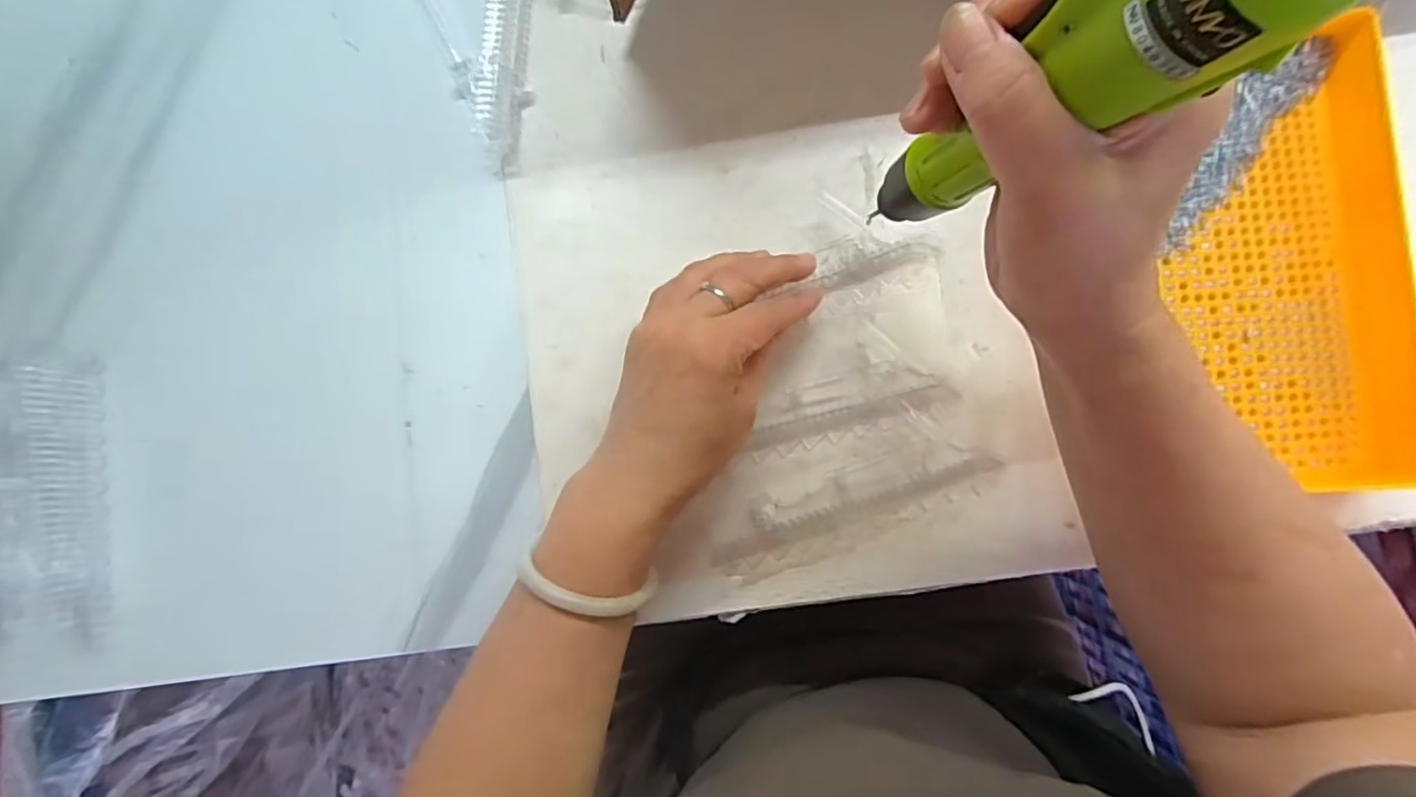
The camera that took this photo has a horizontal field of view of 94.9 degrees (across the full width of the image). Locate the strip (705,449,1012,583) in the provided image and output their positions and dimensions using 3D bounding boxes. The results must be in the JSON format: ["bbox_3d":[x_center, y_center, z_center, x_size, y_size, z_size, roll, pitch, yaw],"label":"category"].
[{"bbox_3d":[0.081,0.062,0.364,0.159,0.004,0.035,-22,86,3],"label":"strip"}]

